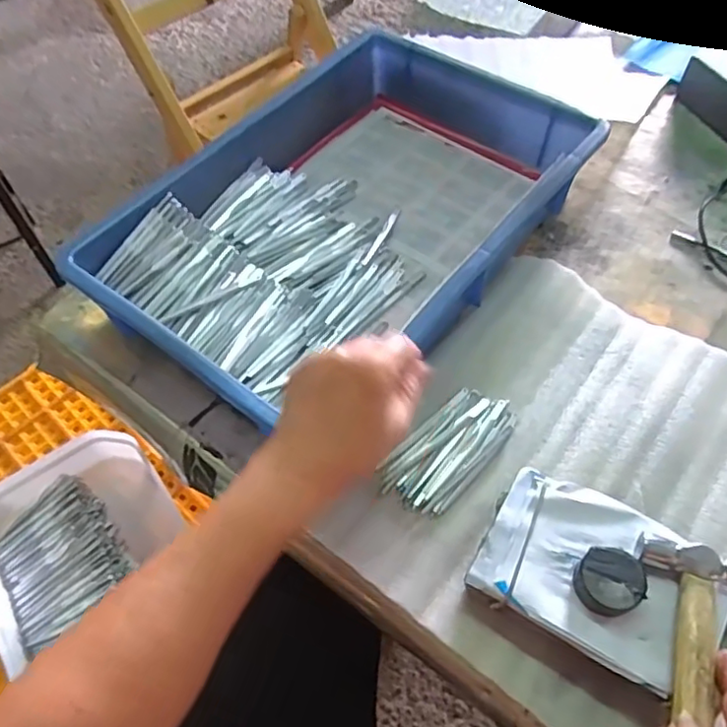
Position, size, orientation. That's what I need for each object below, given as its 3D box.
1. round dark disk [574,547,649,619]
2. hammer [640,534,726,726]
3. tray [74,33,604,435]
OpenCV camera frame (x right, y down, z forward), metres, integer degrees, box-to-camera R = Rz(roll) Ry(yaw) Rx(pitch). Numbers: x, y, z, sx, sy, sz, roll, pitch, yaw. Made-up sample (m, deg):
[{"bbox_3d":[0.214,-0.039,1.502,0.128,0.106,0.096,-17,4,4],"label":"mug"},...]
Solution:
[{"bbox_3d":[0.154,0.135,0.378,0.039,0.017,0.038,-1,58,1],"label":"round dark disk"},{"bbox_3d":[0.187,0.180,0.350,0.058,0.015,0.154,14,58,12],"label":"hammer"},{"bbox_3d":[-0.006,-0.137,0.573,0.282,0.089,0.435,34,64,20],"label":"tray"}]

